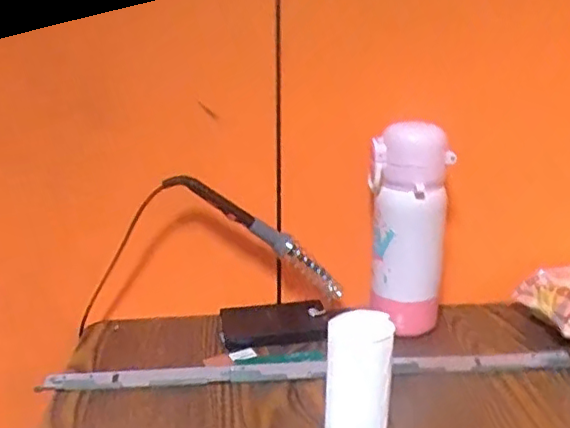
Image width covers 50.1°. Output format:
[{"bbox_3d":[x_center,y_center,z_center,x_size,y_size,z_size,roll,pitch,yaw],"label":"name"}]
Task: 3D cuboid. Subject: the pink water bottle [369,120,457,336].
[{"bbox_3d":[0.118,0.024,0.586,0.065,0.223,0.060,12,21,32],"label":"pink water bottle"}]

